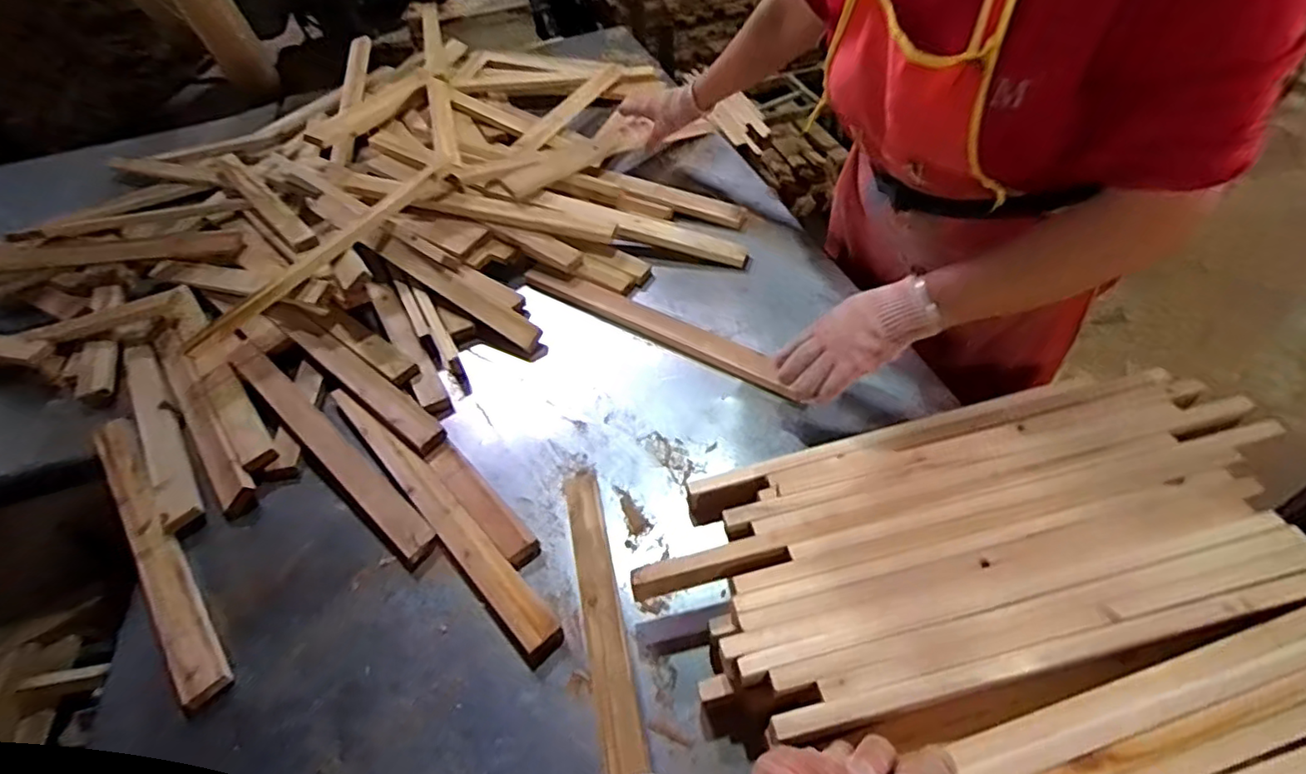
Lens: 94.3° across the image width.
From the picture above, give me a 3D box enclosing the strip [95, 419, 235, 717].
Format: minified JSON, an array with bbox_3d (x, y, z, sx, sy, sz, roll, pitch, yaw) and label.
[{"bbox_3d":[-0.586,0.174,0.709,0.045,0.023,0.471,-38,54,-24],"label":"strip"}]

